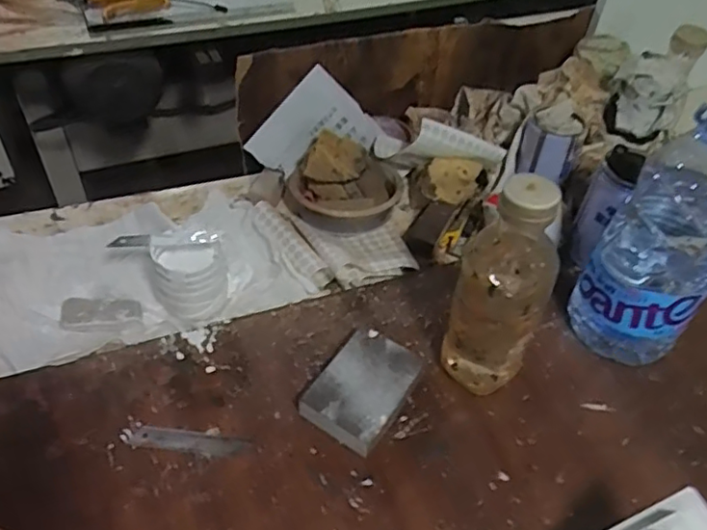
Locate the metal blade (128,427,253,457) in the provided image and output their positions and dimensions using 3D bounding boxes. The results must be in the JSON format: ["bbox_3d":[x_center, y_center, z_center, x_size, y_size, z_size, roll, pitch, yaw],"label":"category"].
[{"bbox_3d":[-0.133,0.145,0.496,0.095,0.004,0.019,6,46,1],"label":"metal blade"}]

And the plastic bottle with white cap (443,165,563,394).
[{"bbox_3d":[0.113,0.030,0.478,0.071,0.211,0.057,21,48,15],"label":"plastic bottle with white cap"}]

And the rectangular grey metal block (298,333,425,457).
[{"bbox_3d":[0.008,0.106,0.520,0.072,0.029,0.094,26,49,19],"label":"rectangular grey metal block"}]

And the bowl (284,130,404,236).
[{"bbox_3d":[-0.013,-0.097,0.694,0.136,0.052,0.120,3,46,-2],"label":"bowl"}]

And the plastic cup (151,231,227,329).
[{"bbox_3d":[-0.156,0.013,0.579,0.066,0.066,0.069,2,46,-3],"label":"plastic cup"}]

